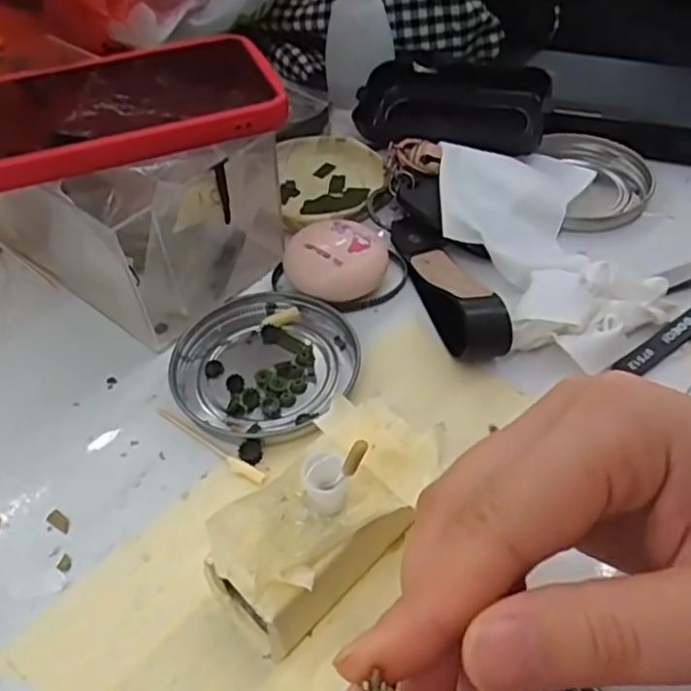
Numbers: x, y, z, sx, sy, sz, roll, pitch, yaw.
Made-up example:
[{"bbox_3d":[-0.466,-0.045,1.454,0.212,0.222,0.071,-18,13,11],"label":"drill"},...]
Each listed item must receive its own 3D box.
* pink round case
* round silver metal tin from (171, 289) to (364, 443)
[{"bbox_3d":[-0.005,-0.039,0.317,0.046,0.024,0.039,15,50,16],"label":"pink round case"},{"bbox_3d":[-0.036,0.007,0.290,0.077,0.008,0.075,-2,48,2],"label":"round silver metal tin"}]

